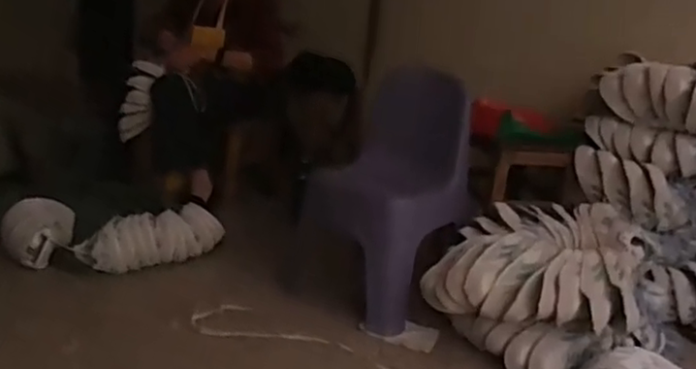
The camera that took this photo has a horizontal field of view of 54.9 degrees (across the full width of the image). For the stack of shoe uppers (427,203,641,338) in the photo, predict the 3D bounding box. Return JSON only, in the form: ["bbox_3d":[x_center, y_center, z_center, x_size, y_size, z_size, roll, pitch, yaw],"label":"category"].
[{"bbox_3d":[0.436,0.175,1.559,0.441,0.174,0.420,10,18,19],"label":"stack of shoe uppers"}]

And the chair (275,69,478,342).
[{"bbox_3d":[0.087,0.014,1.766,0.367,0.603,0.361,16,21,36],"label":"chair"}]

